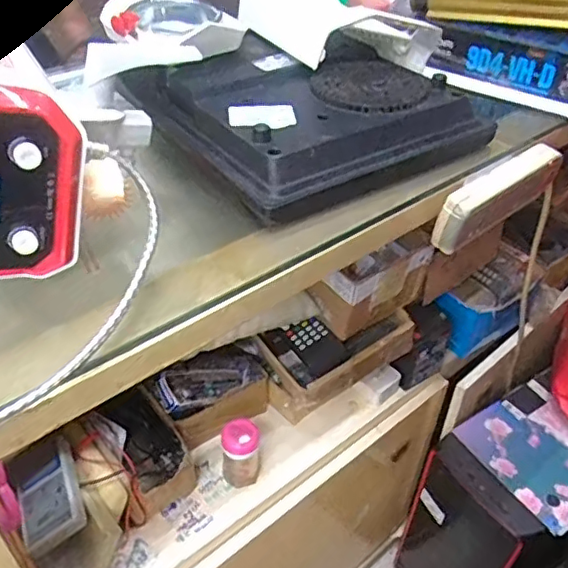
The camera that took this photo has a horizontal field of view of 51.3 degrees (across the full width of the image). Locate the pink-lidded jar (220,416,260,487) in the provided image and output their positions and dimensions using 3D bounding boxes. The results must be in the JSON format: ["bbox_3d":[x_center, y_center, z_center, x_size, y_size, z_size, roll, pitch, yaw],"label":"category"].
[{"bbox_3d":[-0.050,0.196,0.684,0.041,0.082,0.038,1,42,-1],"label":"pink-lidded jar"}]

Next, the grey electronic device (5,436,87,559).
[{"bbox_3d":[-0.239,0.212,0.600,0.059,0.024,0.108,-18,46,-22],"label":"grey electronic device"}]

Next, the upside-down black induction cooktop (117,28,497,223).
[{"bbox_3d":[0.026,-0.195,0.615,0.283,0.046,0.258,-24,48,-26],"label":"upside-down black induction cooktop"}]

